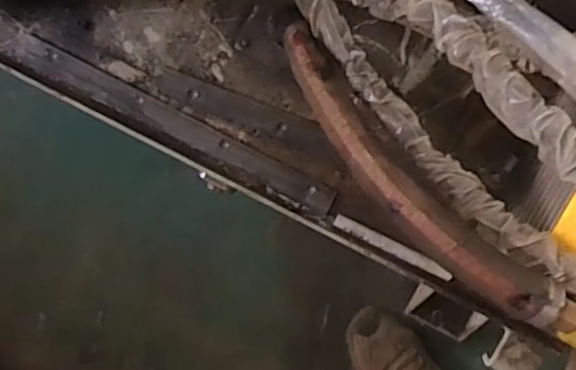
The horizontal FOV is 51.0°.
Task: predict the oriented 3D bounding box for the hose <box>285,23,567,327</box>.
[{"bbox_3d":[0.081,-0.028,0.514,0.061,0.057,0.365,-39,60,5],"label":"hose"}]

